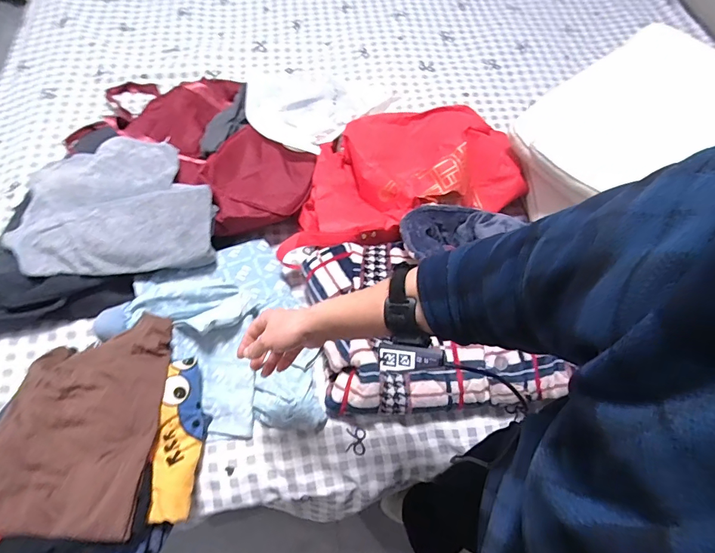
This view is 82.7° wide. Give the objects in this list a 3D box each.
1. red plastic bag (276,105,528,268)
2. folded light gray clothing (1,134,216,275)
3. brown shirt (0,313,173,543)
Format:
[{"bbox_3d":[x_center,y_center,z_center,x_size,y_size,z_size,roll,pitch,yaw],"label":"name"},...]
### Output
[{"bbox_3d":[0.075,-0.223,0.851,0.511,0.096,0.294,-22,68,-12],"label":"red plastic bag"},{"bbox_3d":[-0.444,-0.137,0.740,0.347,0.087,0.245,-5,65,-5],"label":"folded light gray clothing"},{"bbox_3d":[-0.418,0.210,0.608,0.234,0.041,0.304,1,65,-3],"label":"brown shirt"}]

